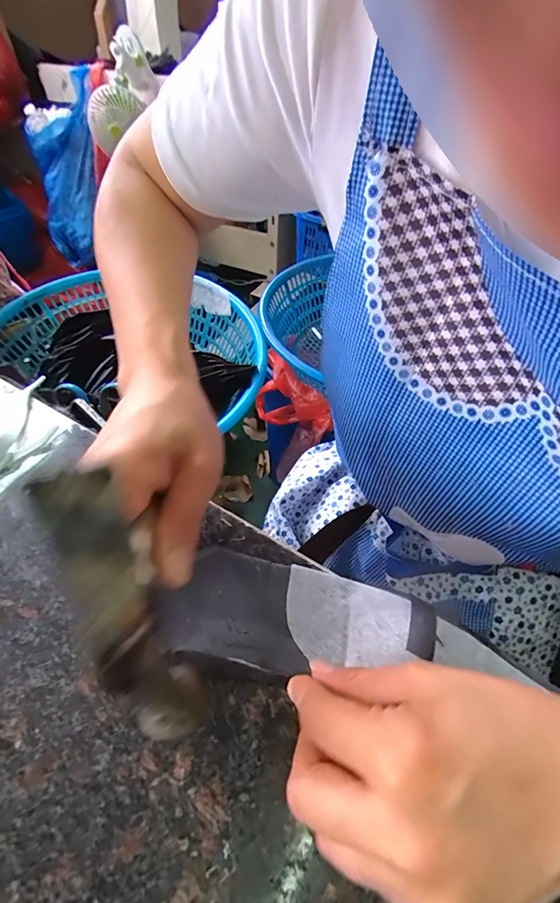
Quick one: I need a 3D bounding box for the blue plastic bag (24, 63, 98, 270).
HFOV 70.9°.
[{"bbox_3d":[-0.794,-1.038,1.502,0.292,0.555,0.136,-24,56,-19],"label":"blue plastic bag"}]

